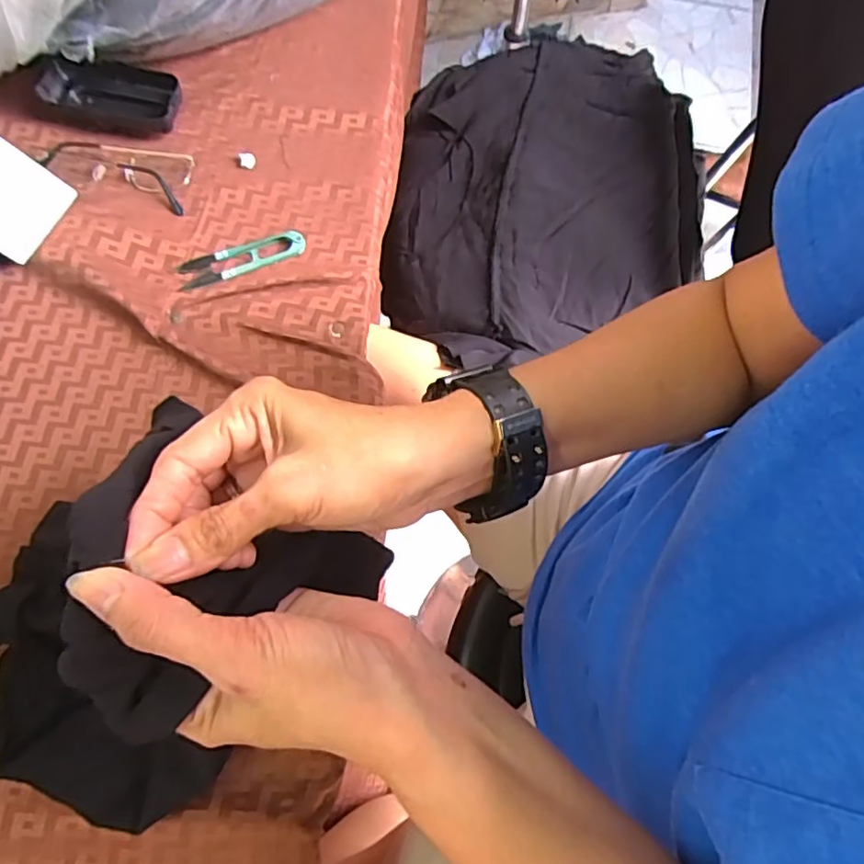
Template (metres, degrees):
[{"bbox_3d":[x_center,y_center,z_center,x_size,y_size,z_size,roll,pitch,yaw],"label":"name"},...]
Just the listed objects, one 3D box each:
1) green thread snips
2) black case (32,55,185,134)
[{"bbox_3d":[-0.149,-0.138,0.473,0.099,0.007,0.027,-20,72,-9],"label":"green thread snips"},{"bbox_3d":[-0.268,-0.281,0.506,0.115,0.029,0.053,11,69,2],"label":"black case"}]

